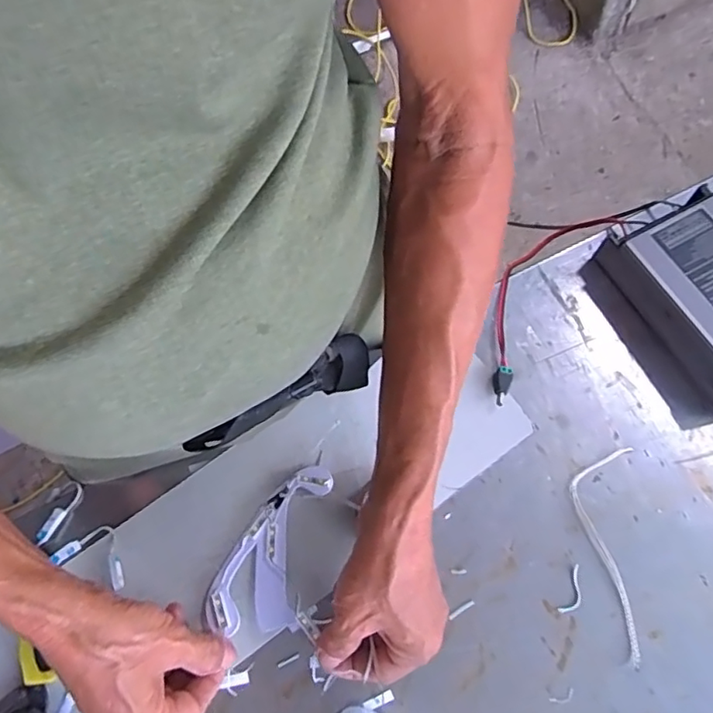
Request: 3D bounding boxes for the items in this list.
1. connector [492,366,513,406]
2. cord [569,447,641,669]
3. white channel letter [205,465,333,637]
[{"bbox_3d":[0.122,0.025,0.484,0.015,0.013,0.035,12,72,4],"label":"connector"},{"bbox_3d":[0.193,0.150,0.446,0.048,0.007,0.159,6,71,2],"label":"cord"},{"bbox_3d":[-0.059,0.149,0.440,0.065,0.015,0.133,23,72,8],"label":"white channel letter"}]

